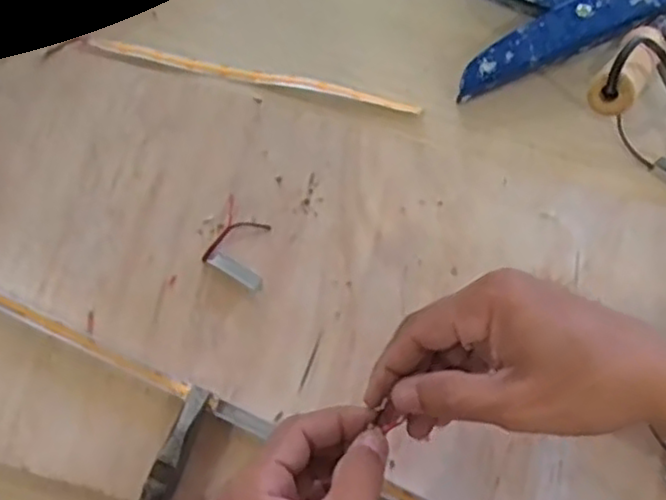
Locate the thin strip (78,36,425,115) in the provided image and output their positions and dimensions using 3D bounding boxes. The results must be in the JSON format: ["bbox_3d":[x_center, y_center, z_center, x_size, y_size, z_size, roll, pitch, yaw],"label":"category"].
[{"bbox_3d":[-0.052,-0.117,0.468,0.224,0.010,0.013,11,77,2],"label":"thin strip"}]

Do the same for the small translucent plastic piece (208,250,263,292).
[{"bbox_3d":[-0.060,0.012,0.426,0.035,0.004,0.010,34,79,7],"label":"small translucent plastic piece"}]

